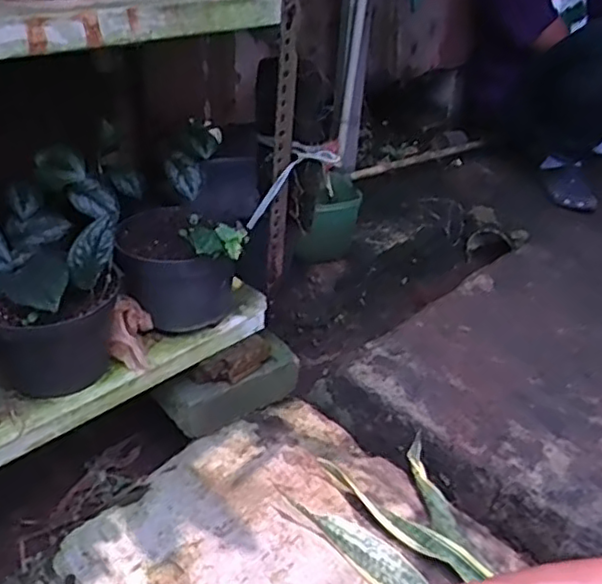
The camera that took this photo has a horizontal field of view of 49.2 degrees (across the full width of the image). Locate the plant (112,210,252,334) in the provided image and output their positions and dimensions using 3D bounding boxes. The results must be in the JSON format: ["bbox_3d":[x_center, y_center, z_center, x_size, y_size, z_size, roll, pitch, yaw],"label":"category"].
[{"bbox_3d":[-0.169,-0.045,0.930,0.163,0.166,0.179,-5,36,-14],"label":"plant"}]

